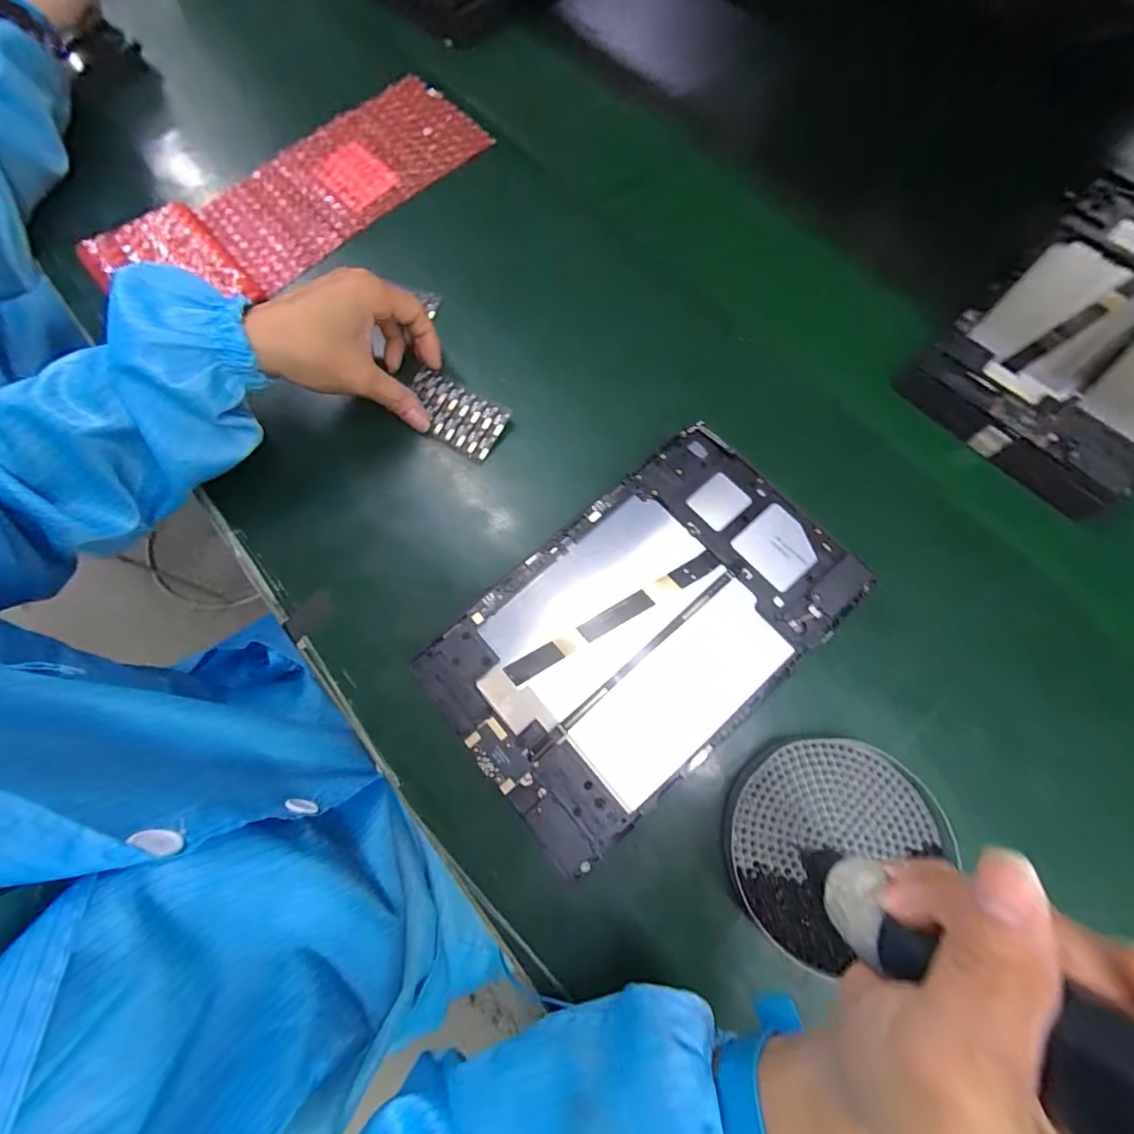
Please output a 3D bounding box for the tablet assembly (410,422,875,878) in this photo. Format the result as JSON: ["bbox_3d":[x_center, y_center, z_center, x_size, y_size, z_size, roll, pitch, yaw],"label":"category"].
[{"bbox_3d":[0.044,0.033,0.292,0.236,0.012,0.147,-42,77,-8],"label":"tablet assembly"}]

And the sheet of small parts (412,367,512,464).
[{"bbox_3d":[-0.082,-0.111,0.357,0.076,0.012,0.040,33,78,10],"label":"sheet of small parts"}]

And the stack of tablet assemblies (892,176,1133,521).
[{"bbox_3d":[0.381,-0.171,0.353,0.280,0.020,0.148,-44,77,-11],"label":"stack of tablet assemblies"}]

